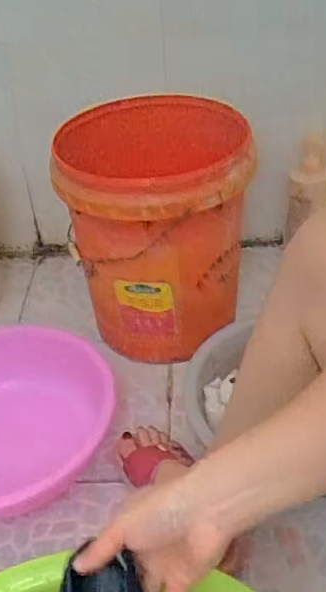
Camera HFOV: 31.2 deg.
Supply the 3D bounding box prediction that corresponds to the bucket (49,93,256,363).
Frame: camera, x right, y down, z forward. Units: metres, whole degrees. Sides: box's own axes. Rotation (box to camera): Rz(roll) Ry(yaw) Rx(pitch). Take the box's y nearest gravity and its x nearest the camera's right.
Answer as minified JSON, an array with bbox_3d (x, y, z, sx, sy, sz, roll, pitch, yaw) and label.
[{"bbox_3d":[-0.012,-0.100,0.993,0.301,0.377,0.270,-14,39,-9],"label":"bucket"}]

